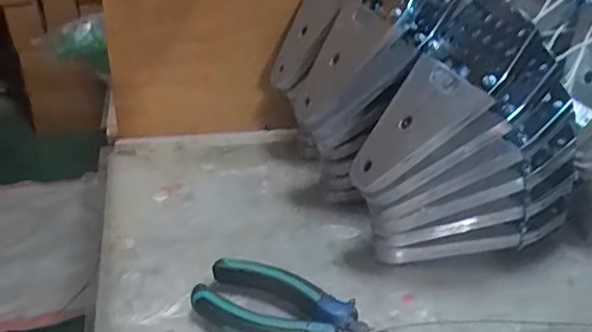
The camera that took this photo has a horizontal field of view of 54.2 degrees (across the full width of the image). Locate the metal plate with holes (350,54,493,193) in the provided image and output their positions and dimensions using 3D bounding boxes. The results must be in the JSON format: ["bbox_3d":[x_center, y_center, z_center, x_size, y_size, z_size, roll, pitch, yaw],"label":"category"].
[{"bbox_3d":[0.070,-0.021,0.365,0.008,0.090,0.061,32,13,-42],"label":"metal plate with holes"}]

